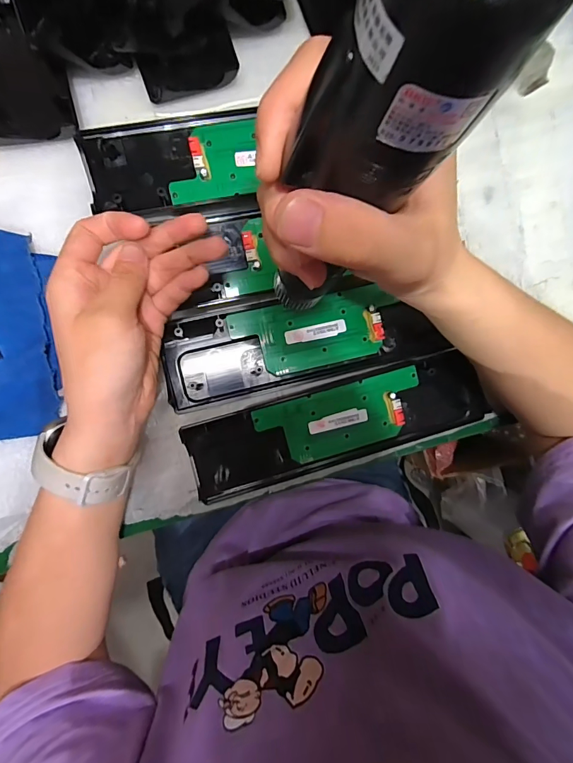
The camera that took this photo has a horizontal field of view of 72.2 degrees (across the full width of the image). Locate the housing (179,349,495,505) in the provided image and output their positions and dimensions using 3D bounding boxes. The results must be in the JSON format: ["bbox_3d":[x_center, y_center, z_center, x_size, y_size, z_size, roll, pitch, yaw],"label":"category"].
[{"bbox_3d":[0.046,0.035,0.320,0.245,0.015,0.065,-16,95,-8],"label":"housing"}]

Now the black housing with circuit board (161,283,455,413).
[{"bbox_3d":[0.013,-0.031,0.310,0.212,0.019,0.067,-13,95,-8],"label":"black housing with circuit board"}]

